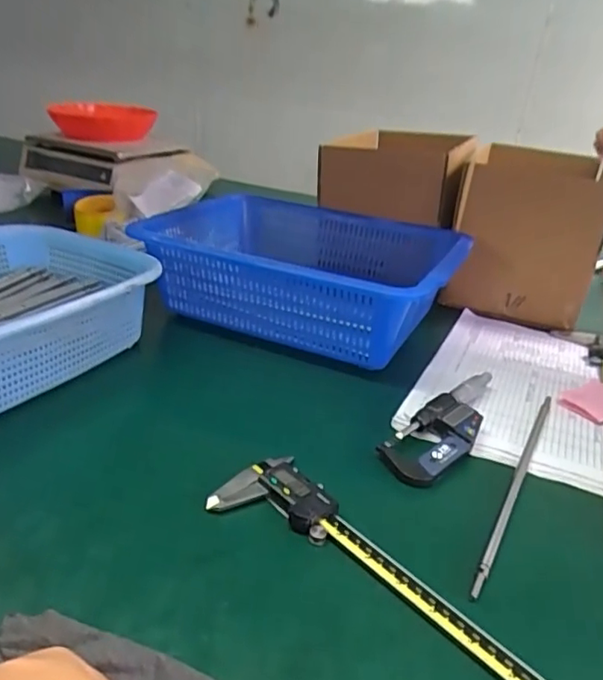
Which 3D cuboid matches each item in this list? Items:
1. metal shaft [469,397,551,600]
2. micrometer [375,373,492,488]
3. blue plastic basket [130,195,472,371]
[{"bbox_3d":[0.179,0.106,0.466,0.008,0.015,0.282,18,30,25],"label":"metal shaft"},{"bbox_3d":[0.135,0.073,0.516,0.055,0.019,0.185,24,33,34],"label":"micrometer"},{"bbox_3d":[0.004,-0.078,0.706,0.343,0.117,0.261,13,28,17],"label":"blue plastic basket"}]

